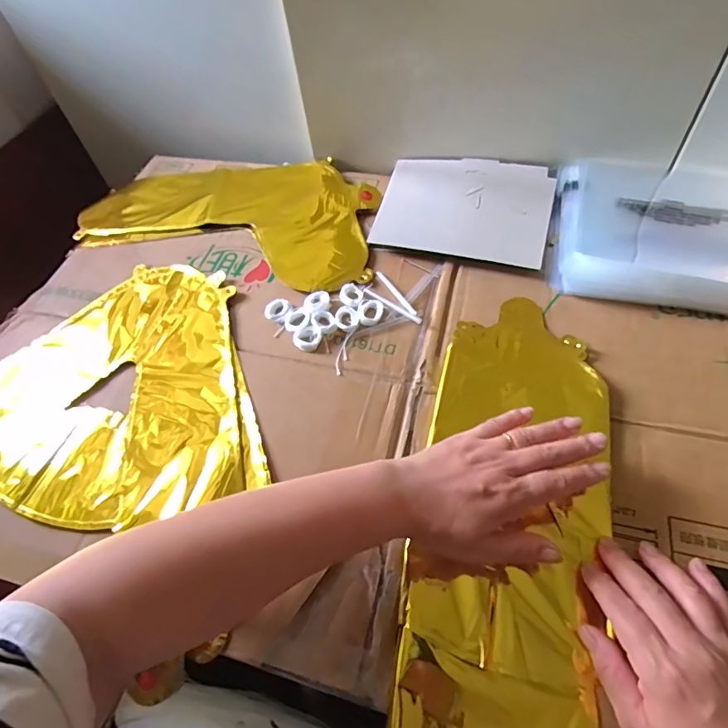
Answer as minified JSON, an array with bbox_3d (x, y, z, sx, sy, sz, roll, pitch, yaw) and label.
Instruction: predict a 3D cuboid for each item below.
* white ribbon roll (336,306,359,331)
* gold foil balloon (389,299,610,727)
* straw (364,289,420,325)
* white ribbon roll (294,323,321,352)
[{"bbox_3d":[-0.017,-0.047,0.485,0.023,0.005,0.029,-9,55,-1],"label":"white ribbon roll"},{"bbox_3d":[0.112,0.124,0.370,0.136,0.026,0.426,10,60,12],"label":"gold foil balloon"},{"bbox_3d":[0.029,-0.061,0.495,0.073,0.005,0.007,33,64,24],"label":"straw"},{"bbox_3d":[-0.057,-0.026,0.478,0.027,0.006,0.028,-2,55,3],"label":"white ribbon roll"}]

